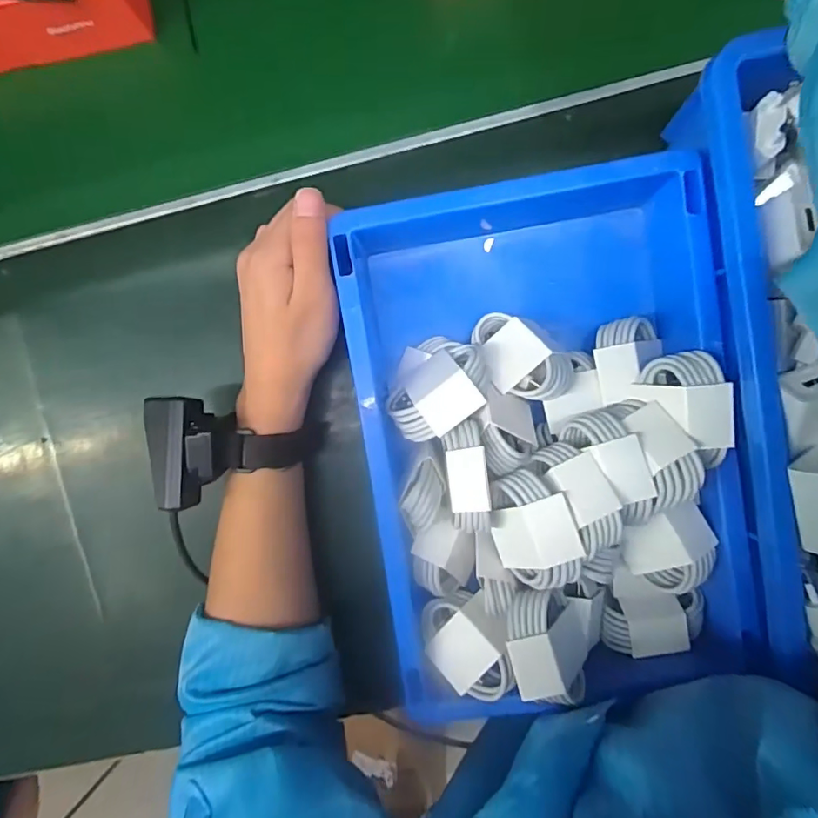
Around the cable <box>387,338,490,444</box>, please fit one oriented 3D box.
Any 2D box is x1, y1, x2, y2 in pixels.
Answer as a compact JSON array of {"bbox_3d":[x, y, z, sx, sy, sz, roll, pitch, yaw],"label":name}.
[{"bbox_3d":[0.017,-0.014,0.323,0.065,0.026,0.065,-25,41,24],"label":"cable"}]

